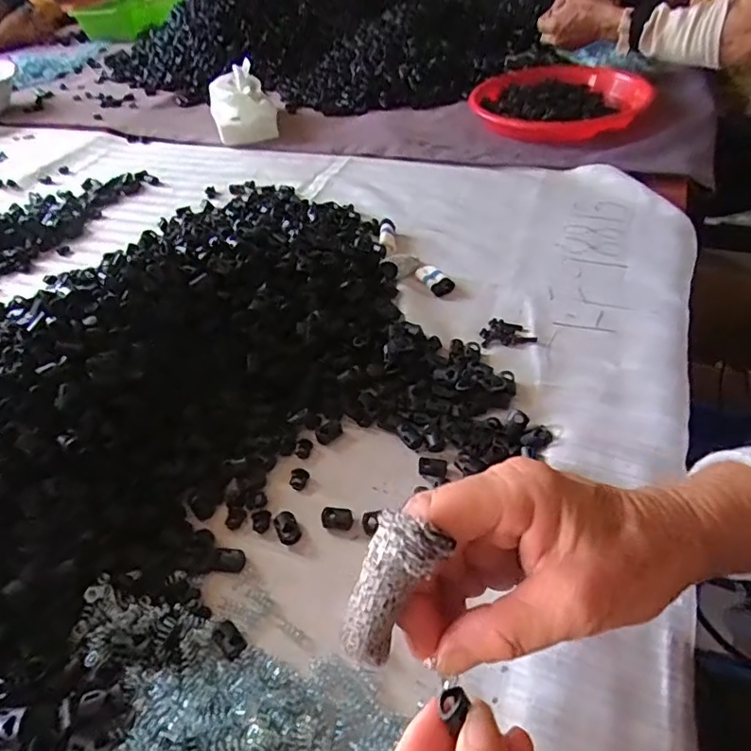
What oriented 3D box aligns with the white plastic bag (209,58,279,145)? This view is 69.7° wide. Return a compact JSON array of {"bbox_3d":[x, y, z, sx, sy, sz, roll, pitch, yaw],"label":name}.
[{"bbox_3d":[-0.201,-0.410,0.814,0.092,0.073,0.131,-15,45,-7],"label":"white plastic bag"}]

